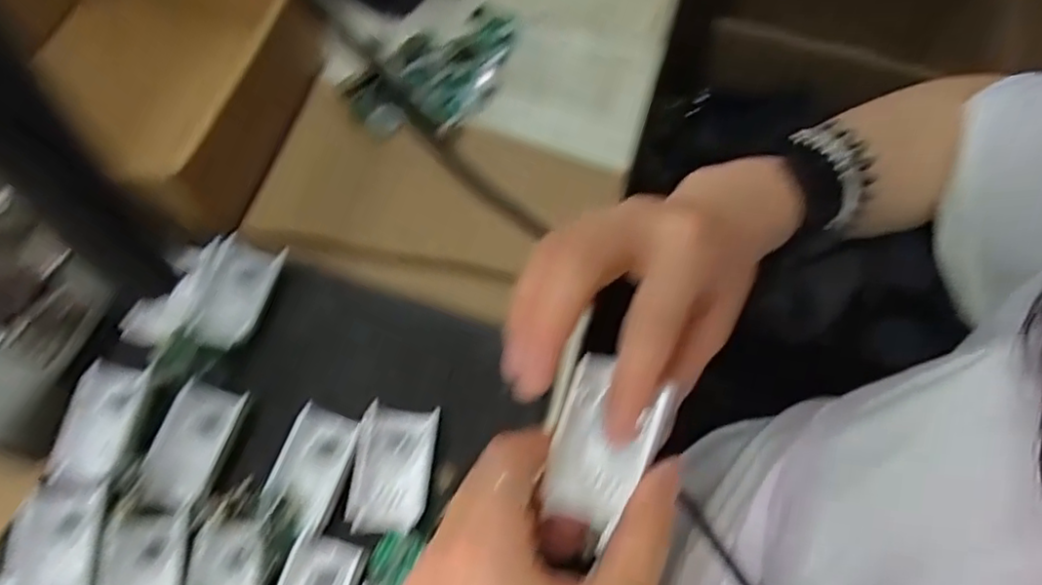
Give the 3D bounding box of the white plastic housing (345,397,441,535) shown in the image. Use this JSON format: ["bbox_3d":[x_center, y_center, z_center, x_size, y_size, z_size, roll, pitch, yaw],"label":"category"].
[{"bbox_3d":[-0.064,0.089,0.337,0.038,0.025,0.063,4,63,1],"label":"white plastic housing"}]

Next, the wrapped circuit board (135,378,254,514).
[{"bbox_3d":[-0.168,0.079,0.342,0.033,0.018,0.064,12,63,5],"label":"wrapped circuit board"}]

